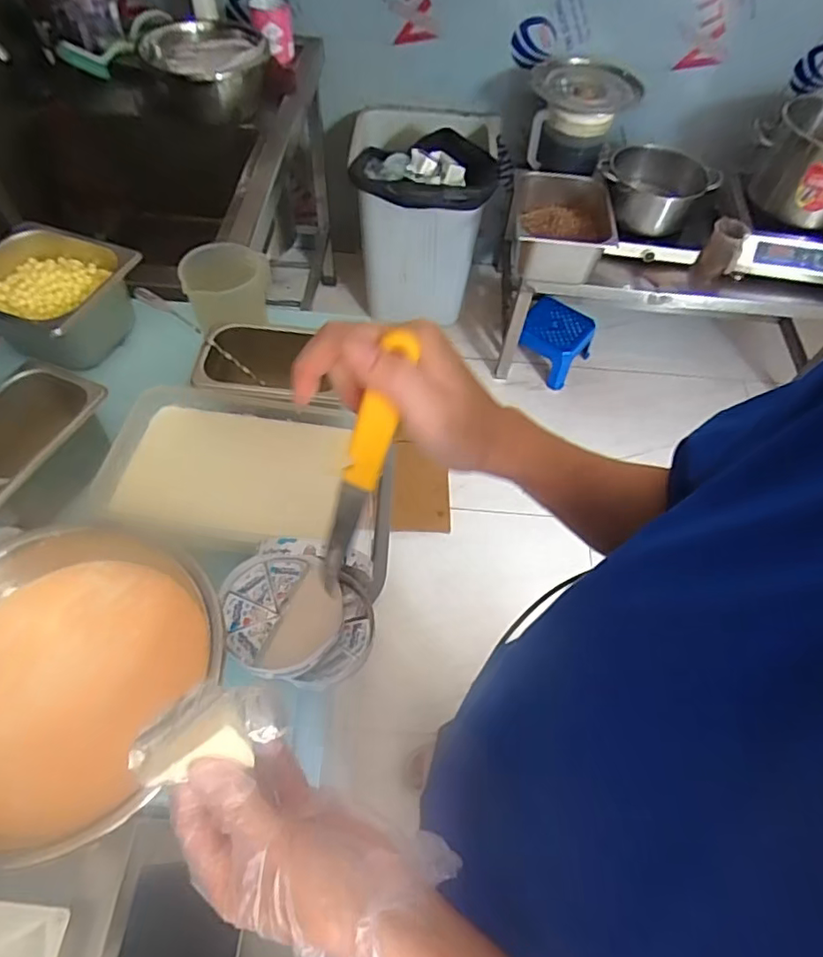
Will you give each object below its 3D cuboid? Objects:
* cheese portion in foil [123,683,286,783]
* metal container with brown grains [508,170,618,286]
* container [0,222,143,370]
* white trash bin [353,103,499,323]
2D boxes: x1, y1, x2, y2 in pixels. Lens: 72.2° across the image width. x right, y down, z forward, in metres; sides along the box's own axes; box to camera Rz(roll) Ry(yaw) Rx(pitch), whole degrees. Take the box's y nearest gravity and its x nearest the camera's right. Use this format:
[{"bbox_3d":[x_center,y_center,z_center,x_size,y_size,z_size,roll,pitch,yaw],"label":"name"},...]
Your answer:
[{"bbox_3d":[-0.107,0.127,0.290,0.069,0.030,0.043,-12,59,-11],"label":"cheese portion in foil"},{"bbox_3d":[0.418,-0.708,1.562,0.284,0.140,0.320,2,57,-2],"label":"metal container with brown grains"},{"bbox_3d":[-0.447,-0.225,0.715,0.170,0.083,0.168,25,59,12],"label":"container"},{"bbox_3d":[0.041,-0.790,1.762,0.416,0.505,0.381,-2,58,-5],"label":"white trash bin"}]

